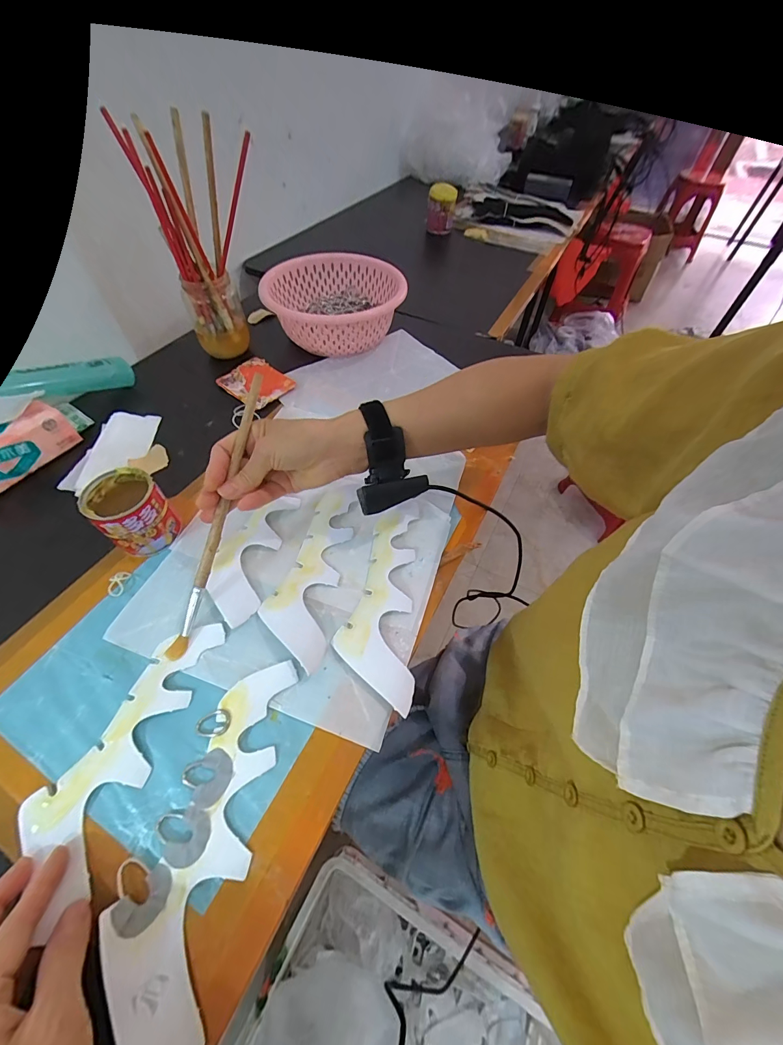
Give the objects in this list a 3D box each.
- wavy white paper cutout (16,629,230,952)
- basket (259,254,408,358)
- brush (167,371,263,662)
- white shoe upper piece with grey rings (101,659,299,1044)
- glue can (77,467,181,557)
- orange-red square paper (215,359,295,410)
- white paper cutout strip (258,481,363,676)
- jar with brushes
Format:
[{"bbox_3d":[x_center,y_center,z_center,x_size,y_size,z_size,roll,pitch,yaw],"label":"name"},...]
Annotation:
[{"bbox_3d":[-0.209,0.168,0.305,0.069,0.006,0.190,19,56,11],"label":"wavy white paper cutout"},{"bbox_3d":[-0.093,-0.356,0.630,0.210,0.085,0.203,19,56,11],"label":"basket"},{"bbox_3d":[-0.159,-0.007,0.351,0.014,0.015,0.267,15,88,8],"label":"brush"},{"bbox_3d":[-0.134,0.209,0.264,0.076,0.028,0.219,7,55,2],"label":"white shoe upper piece with grey rings"},{"bbox_3d":[-0.264,-0.009,0.389,0.064,0.065,0.062,36,61,20],"label":"glue can"},{"bbox_3d":[-0.204,-0.215,0.575,0.099,0.008,0.080,33,60,19],"label":"orange-red square paper"},{"bbox_3d":[-0.077,0.040,0.389,0.062,0.020,0.205,11,55,5],"label":"white paper cutout strip"},{"bbox_3d":[-0.252,-0.384,0.543,0.140,0.249,0.103,-18,58,-15],"label":"jar with brushes"}]

